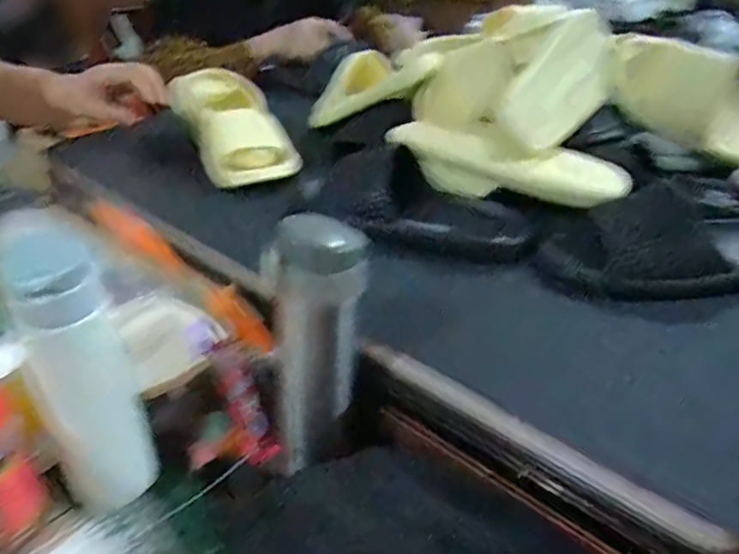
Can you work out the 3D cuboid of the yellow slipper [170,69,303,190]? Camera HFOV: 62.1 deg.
[{"bbox_3d":[-0.183,-0.203,0.837,0.115,0.058,0.240,-19,54,-25],"label":"yellow slipper"}]

